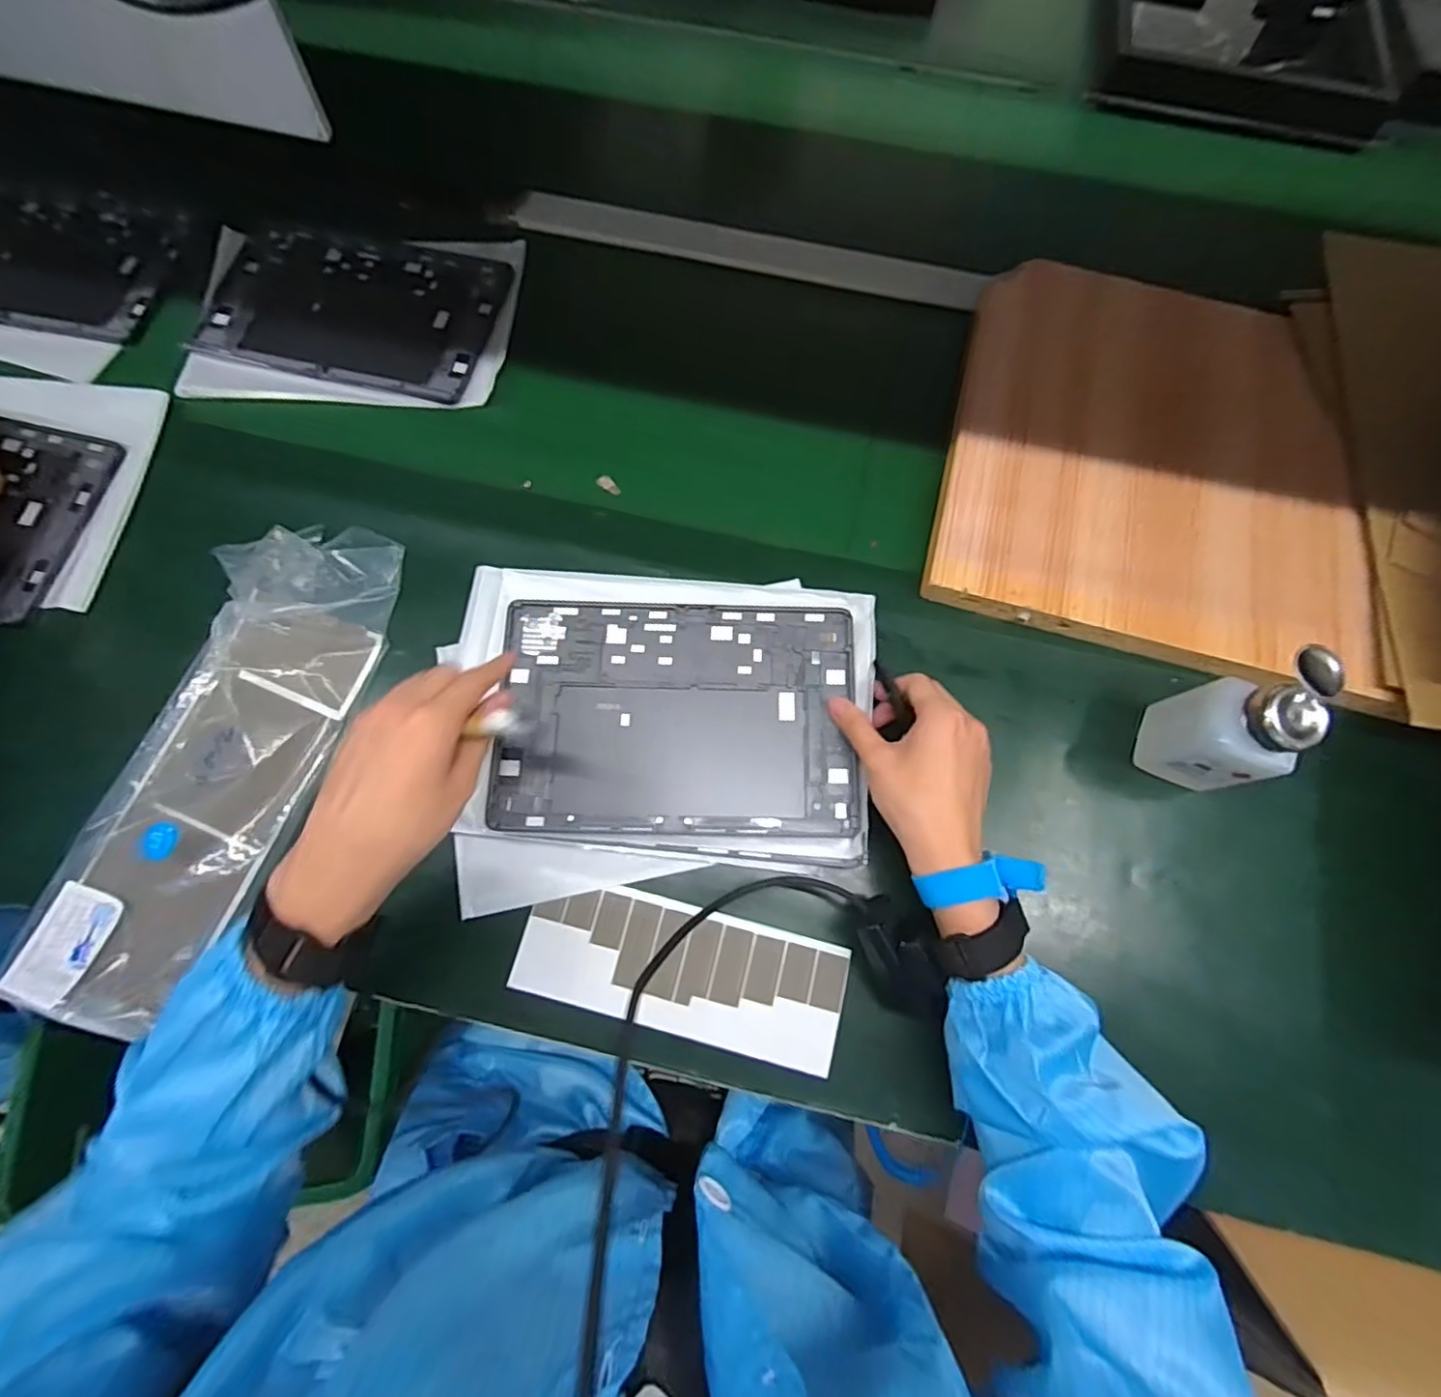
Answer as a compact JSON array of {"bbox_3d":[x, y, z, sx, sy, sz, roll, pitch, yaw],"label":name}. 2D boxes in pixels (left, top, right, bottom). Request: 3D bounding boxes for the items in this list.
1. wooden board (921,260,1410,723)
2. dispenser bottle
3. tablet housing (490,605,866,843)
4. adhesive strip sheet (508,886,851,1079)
[{"bbox_3d":[0.358,-0.196,0.505,0.328,0.017,0.342,15,74,4],"label":"wooden board"},{"bbox_3d":[0.335,0.019,0.410,0.053,0.112,0.071,12,73,2],"label":"dispenser bottle"},{"bbox_3d":[-0.029,0.011,0.443,0.250,0.011,0.167,1,73,-1],"label":"tablet housing"},{"bbox_3d":[-0.025,0.182,0.415,0.214,0.004,0.079,15,74,3],"label":"adhesive strip sheet"}]

